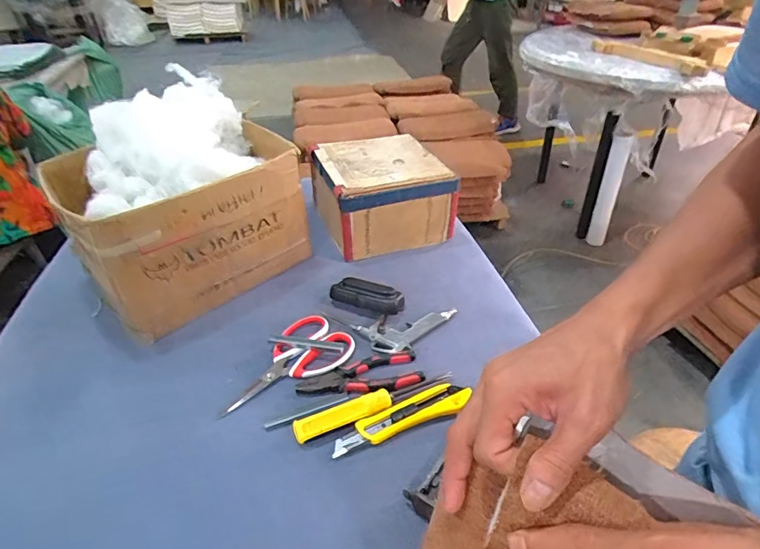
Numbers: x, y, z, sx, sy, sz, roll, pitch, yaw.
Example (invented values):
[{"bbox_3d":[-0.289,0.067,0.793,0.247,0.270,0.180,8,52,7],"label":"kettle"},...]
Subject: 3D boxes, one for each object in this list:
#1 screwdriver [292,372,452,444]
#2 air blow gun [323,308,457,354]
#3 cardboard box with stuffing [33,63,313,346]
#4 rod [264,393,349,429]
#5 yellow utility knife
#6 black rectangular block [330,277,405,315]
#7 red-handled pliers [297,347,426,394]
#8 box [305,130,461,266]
[{"bbox_3d":[-0.003,0.148,0.547,0.200,0.024,0.024,-17,39,-20],"label":"screwdriver"},{"bbox_3d":[0.017,0.075,0.653,0.185,0.016,0.086,-2,36,-1],"label":"air blow gun"},{"bbox_3d":[-0.300,-0.120,0.719,0.319,0.255,0.278,-28,44,-32],"label":"cardboard box with stuffing"},{"bbox_3d":[-0.085,0.161,0.547,0.101,0.005,0.010,-15,38,-18],"label":"rod"},{"bbox_3d":[0.023,0.161,0.529,0.158,0.018,0.036,-14,38,-17],"label":"yellow utility knife"},{"bbox_3d":[-0.019,0.033,0.688,0.106,0.031,0.036,13,39,20],"label":"black rectangular block"},{"bbox_3d":[-0.022,0.132,0.581,0.153,0.008,0.061,-14,38,-17],"label":"red-handled pliers"},{"bbox_3d":[0.001,-0.148,0.860,0.212,0.135,0.208,-14,38,-16],"label":"box"}]

